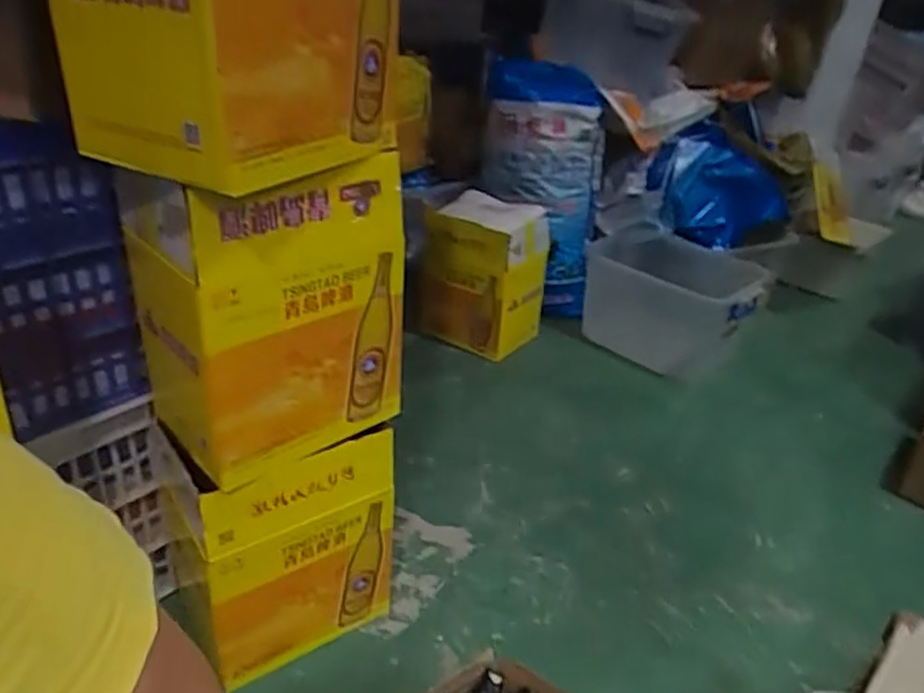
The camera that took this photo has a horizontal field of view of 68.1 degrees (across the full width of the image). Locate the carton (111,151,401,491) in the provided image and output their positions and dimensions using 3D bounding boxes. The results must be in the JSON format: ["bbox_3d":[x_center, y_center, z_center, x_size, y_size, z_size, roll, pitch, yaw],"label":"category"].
[{"bbox_3d":[-0.275,-0.069,0.978,0.310,0.378,0.258,-22,39,-40],"label":"carton"}]

